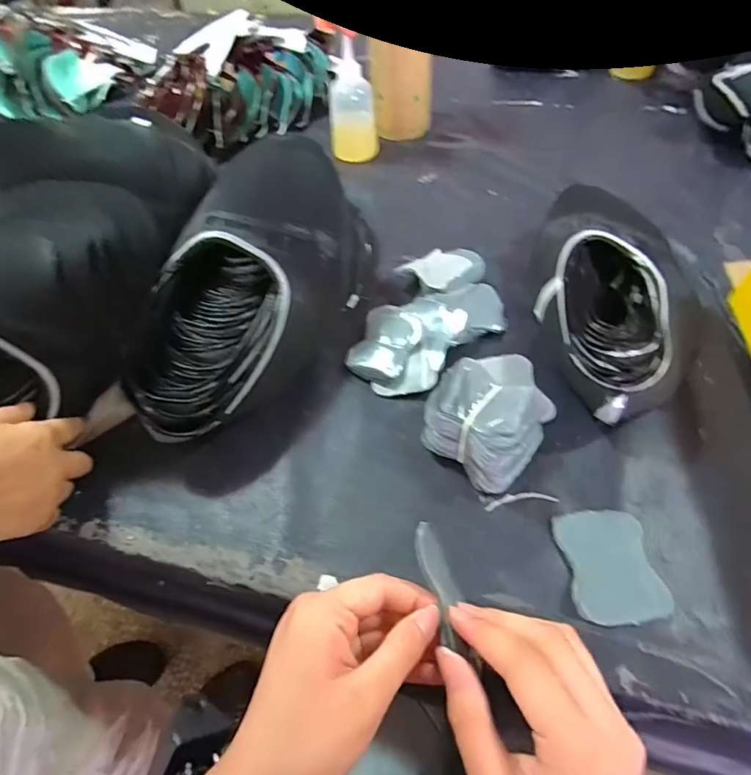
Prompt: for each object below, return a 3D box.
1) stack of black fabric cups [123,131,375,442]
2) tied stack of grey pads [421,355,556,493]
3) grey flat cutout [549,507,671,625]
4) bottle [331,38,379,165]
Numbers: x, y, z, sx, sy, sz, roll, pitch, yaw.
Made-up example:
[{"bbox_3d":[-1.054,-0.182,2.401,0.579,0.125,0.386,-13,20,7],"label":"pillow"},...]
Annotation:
[{"bbox_3d":[-0.114,-0.100,0.445,0.151,0.151,0.313,11,56,13],"label":"stack of black fabric cups"},{"bbox_3d":[0.089,0.022,0.383,0.085,0.078,0.077,34,64,25],"label":"tied stack of grey pads"},{"bbox_3d":[0.170,0.128,0.348,0.061,0.006,0.078,-7,54,0],"label":"grey flat cutout"},{"bbox_3d":[-0.033,-0.385,0.661,0.062,0.127,0.047,4,55,8],"label":"bottle"}]

